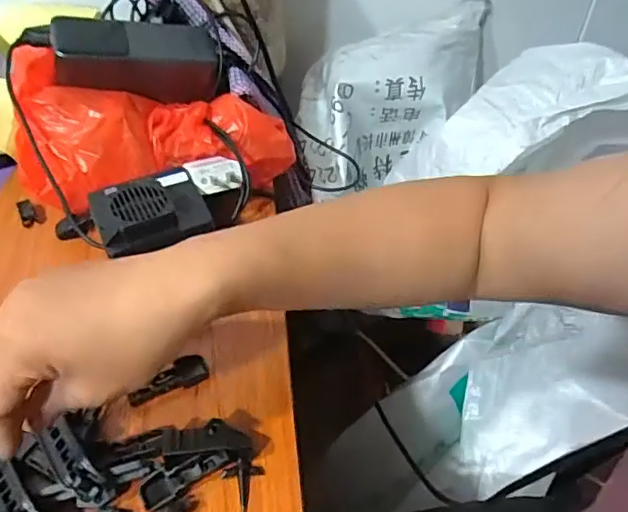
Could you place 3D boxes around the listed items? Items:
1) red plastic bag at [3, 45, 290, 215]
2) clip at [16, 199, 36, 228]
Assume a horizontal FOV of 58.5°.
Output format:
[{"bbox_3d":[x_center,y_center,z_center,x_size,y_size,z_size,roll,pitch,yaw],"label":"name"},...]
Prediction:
[{"bbox_3d":[-0.125,-0.094,0.456,0.221,0.070,0.107,0,46,-18],"label":"red plastic bag"},{"bbox_3d":[-0.233,-0.035,0.454,0.012,0.011,0.023,-25,52,-21],"label":"clip"}]

